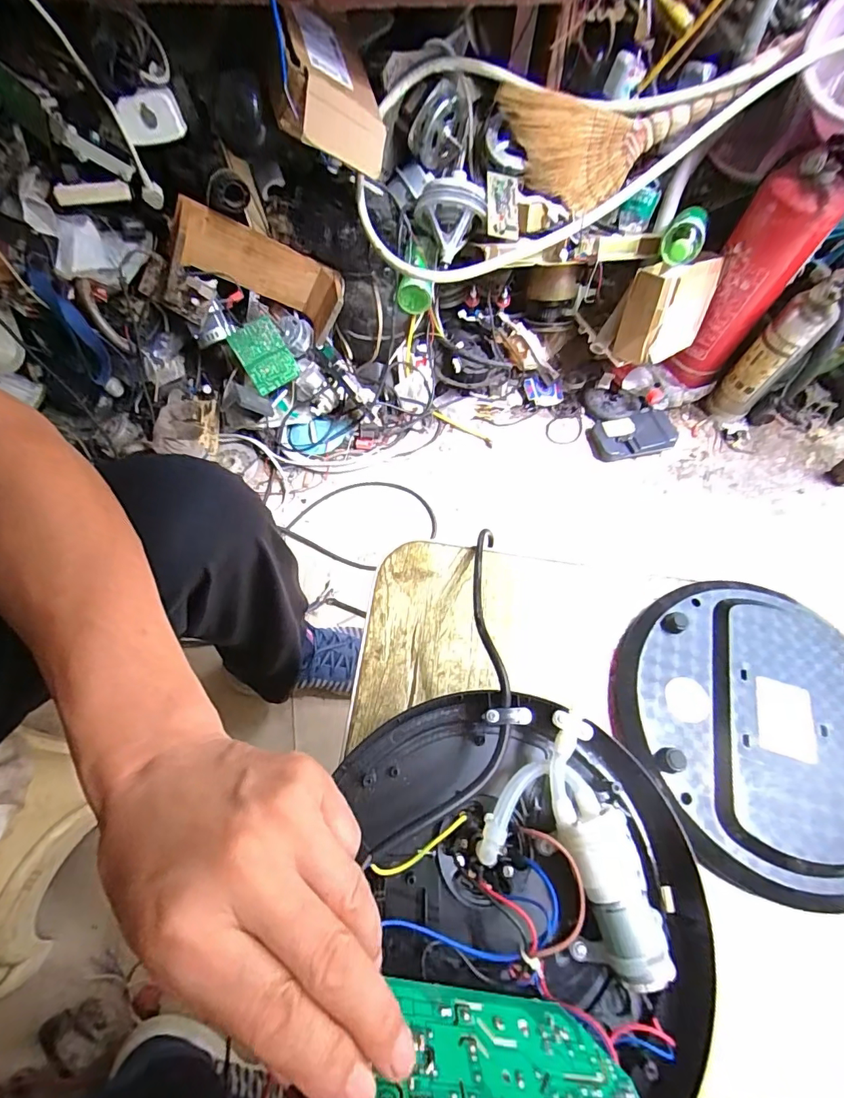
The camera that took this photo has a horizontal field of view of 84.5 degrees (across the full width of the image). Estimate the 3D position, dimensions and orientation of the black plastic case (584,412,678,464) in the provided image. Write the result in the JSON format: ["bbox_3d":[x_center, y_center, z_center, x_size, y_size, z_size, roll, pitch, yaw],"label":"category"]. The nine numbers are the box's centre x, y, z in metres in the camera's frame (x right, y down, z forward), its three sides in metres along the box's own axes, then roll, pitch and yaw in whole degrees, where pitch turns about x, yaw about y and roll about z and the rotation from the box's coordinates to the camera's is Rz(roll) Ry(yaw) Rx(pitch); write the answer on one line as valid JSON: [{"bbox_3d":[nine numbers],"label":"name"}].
[{"bbox_3d":[0.469,-0.251,1.035,0.184,0.045,0.111,-15,65,-10],"label":"black plastic case"}]

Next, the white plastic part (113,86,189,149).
[{"bbox_3d":[-0.398,-0.634,0.686,0.083,0.055,0.022,-19,66,-11],"label":"white plastic part"}]

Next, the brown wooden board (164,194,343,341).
[{"bbox_3d":[-0.309,-0.513,0.881,0.293,0.127,0.114,9,59,-32],"label":"brown wooden board"}]

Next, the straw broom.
[{"bbox_3d":[0.401,-0.755,0.849,0.506,0.193,0.065,-11,34,-2],"label":"straw broom"}]

